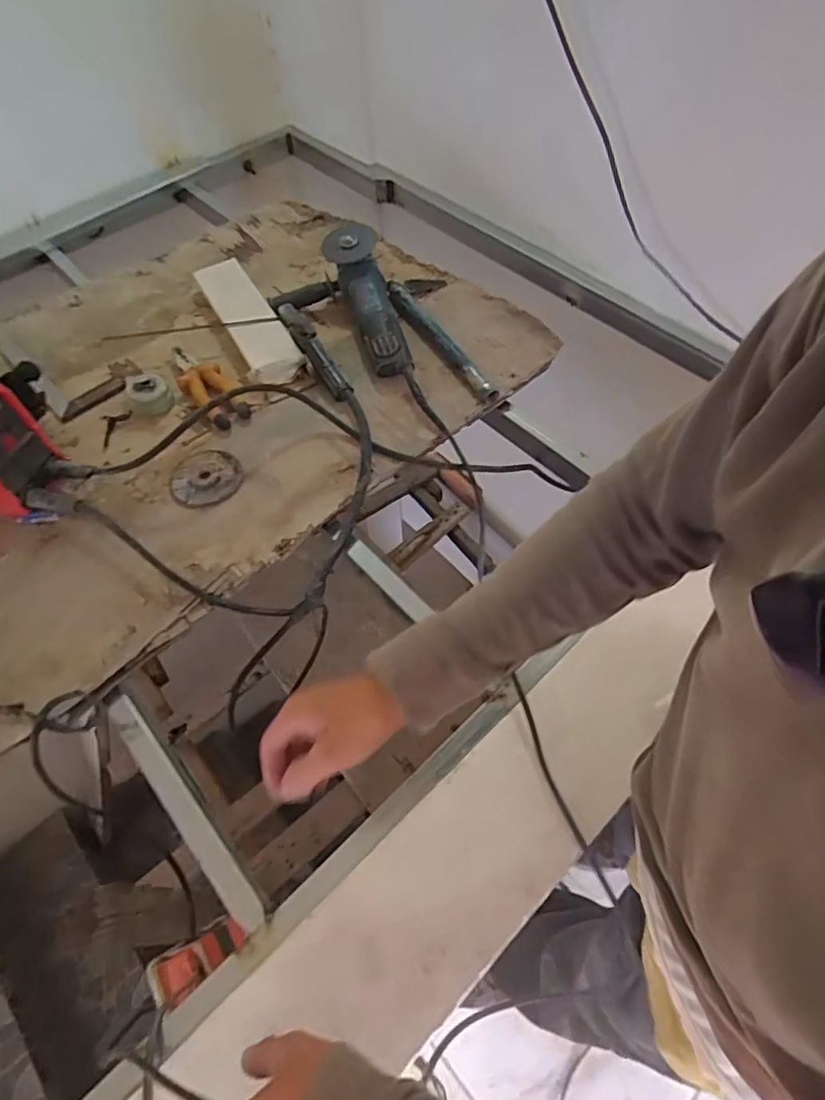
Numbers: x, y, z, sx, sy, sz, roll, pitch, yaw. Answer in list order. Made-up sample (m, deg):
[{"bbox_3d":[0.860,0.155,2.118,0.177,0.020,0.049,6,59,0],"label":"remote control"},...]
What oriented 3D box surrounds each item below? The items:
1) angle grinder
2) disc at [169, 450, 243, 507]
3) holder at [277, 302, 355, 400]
[{"bbox_3d":[-0.073,-0.387,0.878,0.086,0.100,0.267,-13,59,-7],"label":"angle grinder"},{"bbox_3d":[-0.284,-0.100,0.776,0.094,0.009,0.091,-1,58,1],"label":"disc"},{"bbox_3d":[-0.152,-0.313,0.868,0.028,0.047,0.198,-29,74,-16],"label":"holder"}]

